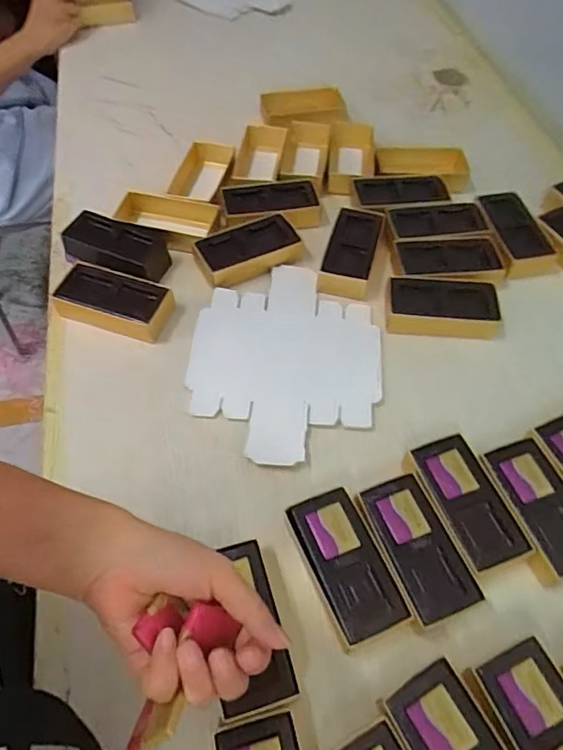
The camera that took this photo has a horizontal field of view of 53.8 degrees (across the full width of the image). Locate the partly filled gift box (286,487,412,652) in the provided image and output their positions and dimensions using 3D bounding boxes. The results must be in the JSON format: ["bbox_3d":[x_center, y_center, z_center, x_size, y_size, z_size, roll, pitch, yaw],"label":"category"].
[{"bbox_3d":[0.049,0.151,0.437,0.052,0.034,0.111,-21,59,-13],"label":"partly filled gift box"}]

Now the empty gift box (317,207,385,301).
[{"bbox_3d":[0.079,-0.139,0.626,0.054,0.028,0.120,14,58,9],"label":"empty gift box"}]

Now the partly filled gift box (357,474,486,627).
[{"bbox_3d":[0.106,0.143,0.449,0.056,0.033,0.110,-18,58,-12],"label":"partly filled gift box"}]

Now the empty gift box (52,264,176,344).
[{"bbox_3d":[-0.177,-0.077,0.583,0.120,0.030,0.058,15,57,8],"label":"empty gift box"}]

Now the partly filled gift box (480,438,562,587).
[{"bbox_3d":[0.216,0.112,0.467,0.058,0.030,0.108,-14,58,-9],"label":"partly filled gift box"}]

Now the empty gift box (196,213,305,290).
[{"bbox_3d":[-0.040,-0.143,0.633,0.116,0.030,0.061,-24,60,-15],"label":"empty gift box"}]

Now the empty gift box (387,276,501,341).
[{"bbox_3d":[0.171,-0.072,0.587,0.111,0.028,0.056,4,57,3],"label":"empty gift box"}]

